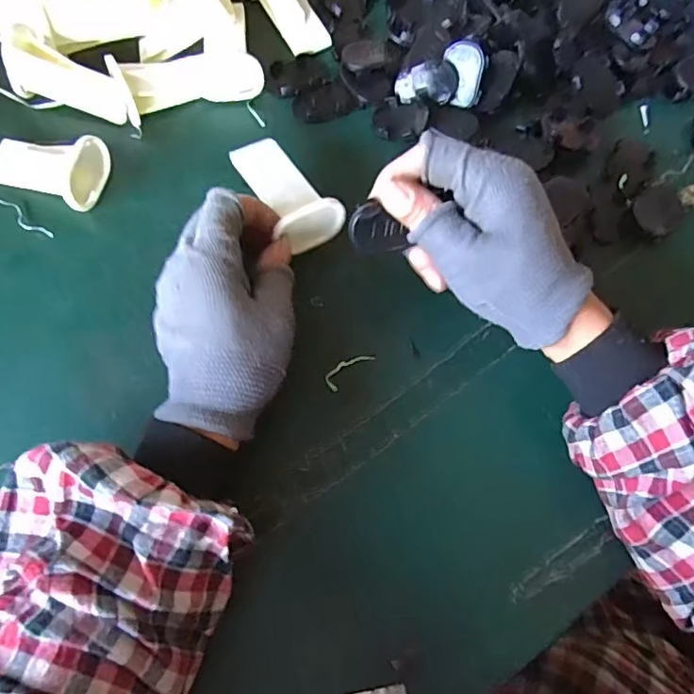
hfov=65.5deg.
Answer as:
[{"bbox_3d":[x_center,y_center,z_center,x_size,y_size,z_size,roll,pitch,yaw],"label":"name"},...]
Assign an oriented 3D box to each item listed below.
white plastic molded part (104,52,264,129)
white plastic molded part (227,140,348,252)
[{"bbox_3d":[-0.110,-0.188,0.380,0.097,0.031,0.033,-18,73,-7],"label":"white plastic molded part"},{"bbox_3d":[-0.039,-0.099,0.336,0.037,0.020,0.087,-34,68,-12],"label":"white plastic molded part"}]

